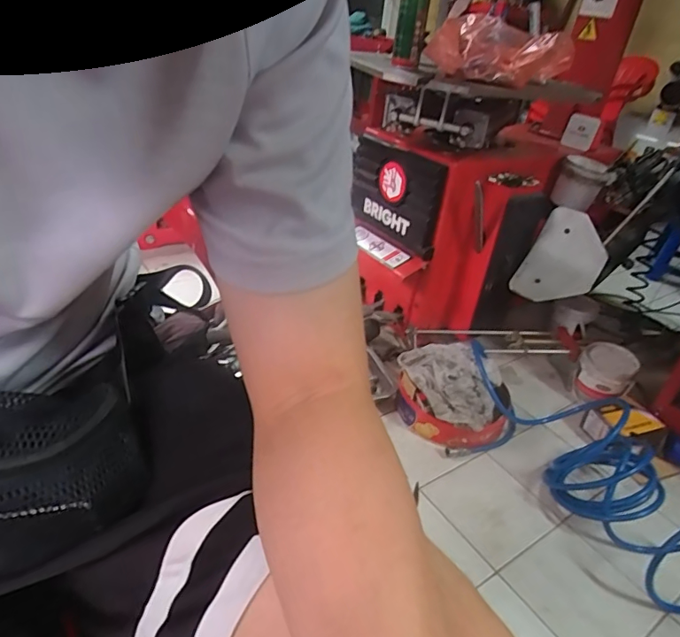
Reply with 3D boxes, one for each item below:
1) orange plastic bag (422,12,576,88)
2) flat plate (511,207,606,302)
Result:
[{"bbox_3d":[0.325,-0.552,1.005,0.273,0.119,0.136,20,34,19],"label":"orange plastic bag"},{"bbox_3d":[0.526,-0.143,1.162,0.029,0.231,0.180,28,2,-44],"label":"flat plate"}]

